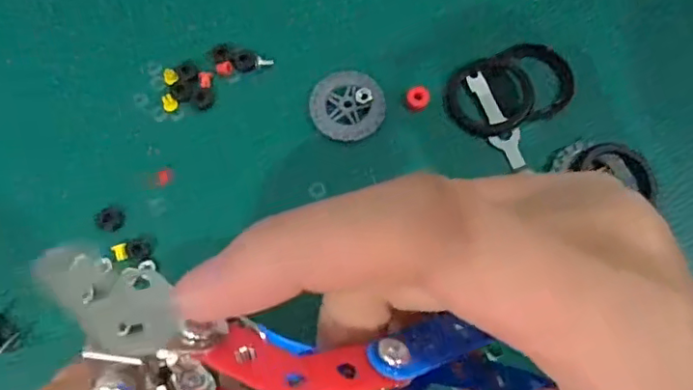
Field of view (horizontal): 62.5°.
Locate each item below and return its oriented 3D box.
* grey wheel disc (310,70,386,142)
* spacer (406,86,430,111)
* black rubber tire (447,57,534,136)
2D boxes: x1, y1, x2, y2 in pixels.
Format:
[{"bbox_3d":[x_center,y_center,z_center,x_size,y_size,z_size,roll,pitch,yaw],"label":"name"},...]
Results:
[{"bbox_3d":[0.001,-0.040,0.256,0.032,0.005,0.032,0,74,0],"label":"grey wheel disc"},{"bbox_3d":[0.033,-0.044,0.258,0.010,0.005,0.010,0,74,0],"label":"spacer"},{"bbox_3d":[0.065,-0.045,0.257,0.039,0.004,0.036,-22,76,-6],"label":"black rubber tire"}]

